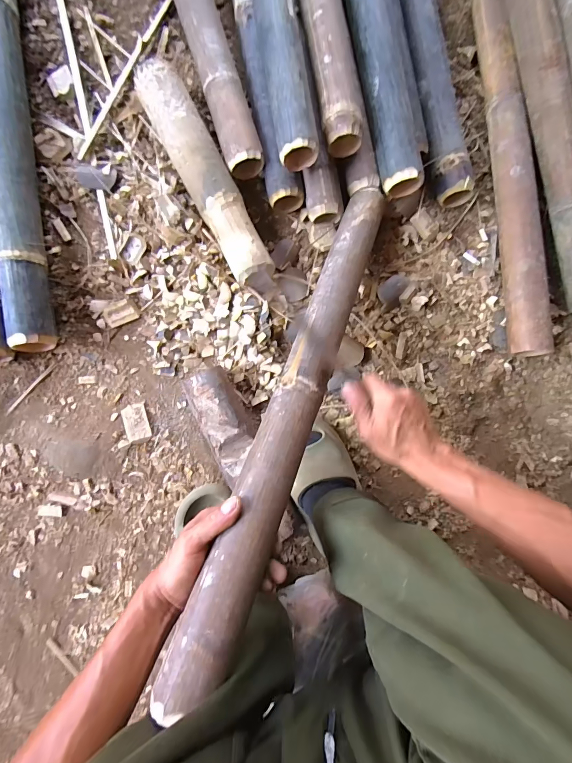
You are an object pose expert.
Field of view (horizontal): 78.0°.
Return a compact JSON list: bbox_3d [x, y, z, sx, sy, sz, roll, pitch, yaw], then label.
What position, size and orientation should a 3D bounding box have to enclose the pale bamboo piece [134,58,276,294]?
[{"bbox_3d":[-0.122,-0.313,0.551,0.074,0.072,0.366,-28,89,-5],"label":"pale bamboo piece"}]

